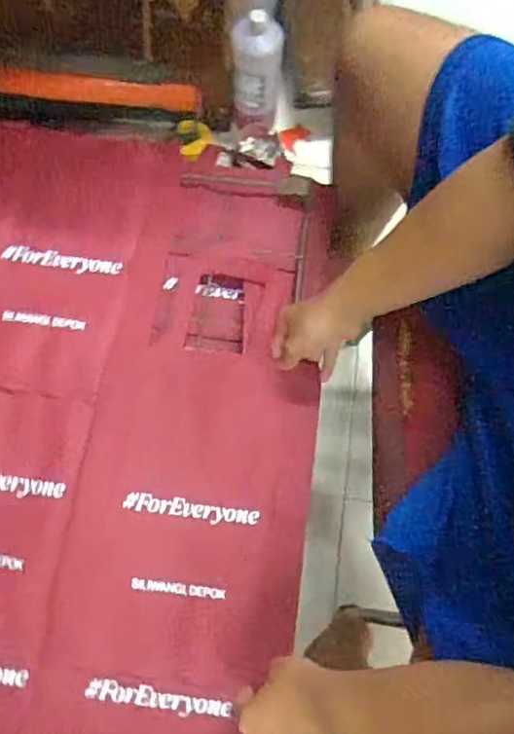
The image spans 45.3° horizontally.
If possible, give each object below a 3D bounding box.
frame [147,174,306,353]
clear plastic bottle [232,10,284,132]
[{"bbox_3d":[-0.035,-0.130,0.775,0.182,0.027,0.243,7,71,2],"label":"frame"},{"bbox_3d":[0.000,-0.503,1.079,0.082,0.223,0.062,2,73,-1],"label":"clear plastic bottle"}]

